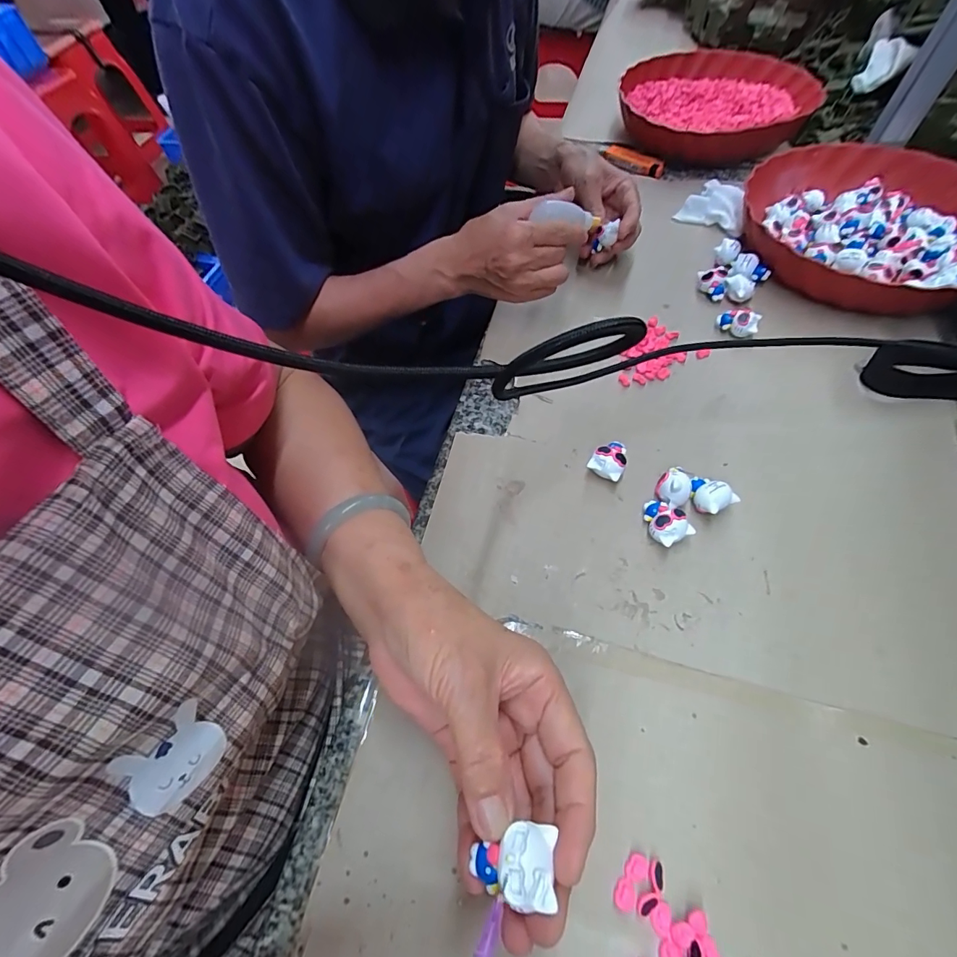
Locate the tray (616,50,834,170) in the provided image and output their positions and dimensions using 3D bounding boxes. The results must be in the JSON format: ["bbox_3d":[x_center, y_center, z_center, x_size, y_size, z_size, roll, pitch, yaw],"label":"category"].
[{"bbox_3d":[0.309,-0.487,0.588,0.240,0.048,0.251,3,59,5],"label":"tray"}]

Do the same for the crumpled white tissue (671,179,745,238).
[{"bbox_3d":[0.262,-0.302,0.495,0.070,0.024,0.060,26,64,16],"label":"crumpled white tissue"}]

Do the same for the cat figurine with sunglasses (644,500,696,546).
[{"bbox_3d":[0.128,0.030,0.312,0.025,0.021,0.034,-26,62,-13],"label":"cat figurine with sunglasses"}]

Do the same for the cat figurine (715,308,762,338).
[{"bbox_3d":[0.236,-0.143,0.404,0.035,0.022,0.013,10,61,8],"label":"cat figurine"}]

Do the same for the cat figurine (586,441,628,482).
[{"bbox_3d":[0.098,-0.012,0.338,0.024,0.021,0.028,29,65,18],"label":"cat figurine"}]

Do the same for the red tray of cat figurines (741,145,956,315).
[{"bbox_3d":[0.393,-0.247,0.444,0.231,0.044,0.235,13,61,10],"label":"red tray of cat figurines"}]

